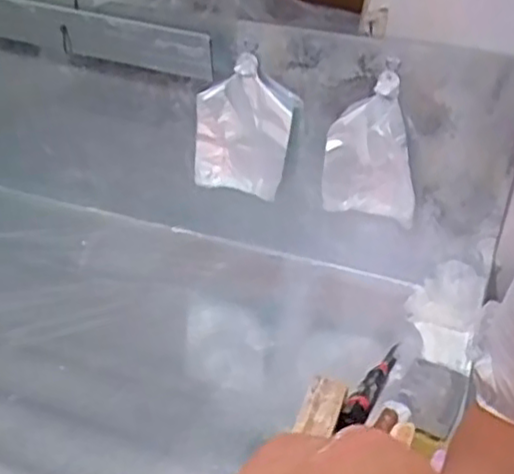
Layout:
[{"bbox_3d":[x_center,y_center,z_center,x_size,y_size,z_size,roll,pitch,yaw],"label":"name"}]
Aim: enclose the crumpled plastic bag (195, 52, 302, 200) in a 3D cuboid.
[{"bbox_3d":[-0.032,-0.225,1.418,0.206,0.278,0.058,12,17,14],"label":"crumpled plastic bag"}]

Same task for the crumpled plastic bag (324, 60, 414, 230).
[{"bbox_3d":[0.202,-0.157,1.343,0.172,0.299,0.063,2,30,19],"label":"crumpled plastic bag"}]

